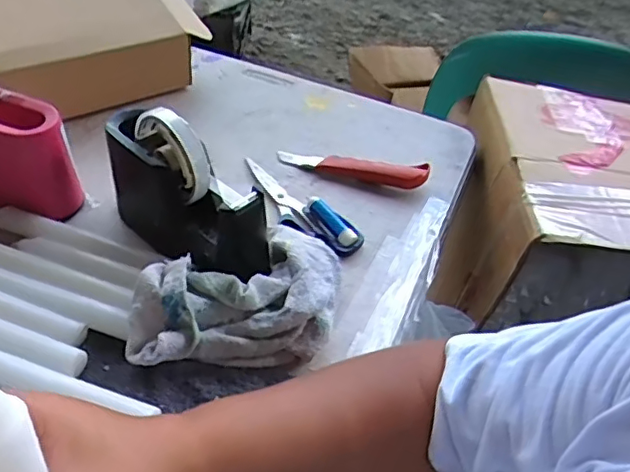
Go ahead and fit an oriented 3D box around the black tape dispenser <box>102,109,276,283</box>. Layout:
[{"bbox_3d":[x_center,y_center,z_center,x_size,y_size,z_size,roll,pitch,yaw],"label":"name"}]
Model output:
[{"bbox_3d":[-0.116,-0.038,0.497,0.177,0.122,0.058,29,46,24],"label":"black tape dispenser"}]

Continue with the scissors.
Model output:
[{"bbox_3d":[-0.026,-0.034,0.590,0.053,0.014,0.178,-29,52,-34],"label":"scissors"}]

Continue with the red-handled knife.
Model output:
[{"bbox_3d":[0.040,-0.079,0.640,0.170,0.021,0.036,13,41,7],"label":"red-handled knife"}]

